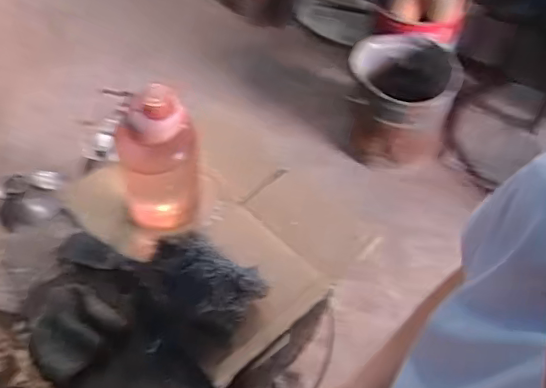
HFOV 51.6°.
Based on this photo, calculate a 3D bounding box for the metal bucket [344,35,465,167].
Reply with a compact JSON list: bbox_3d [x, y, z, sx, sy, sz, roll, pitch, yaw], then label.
[{"bbox_3d":[0.371,-0.273,1.697,0.289,0.328,0.291,3,54,4],"label":"metal bucket"}]

